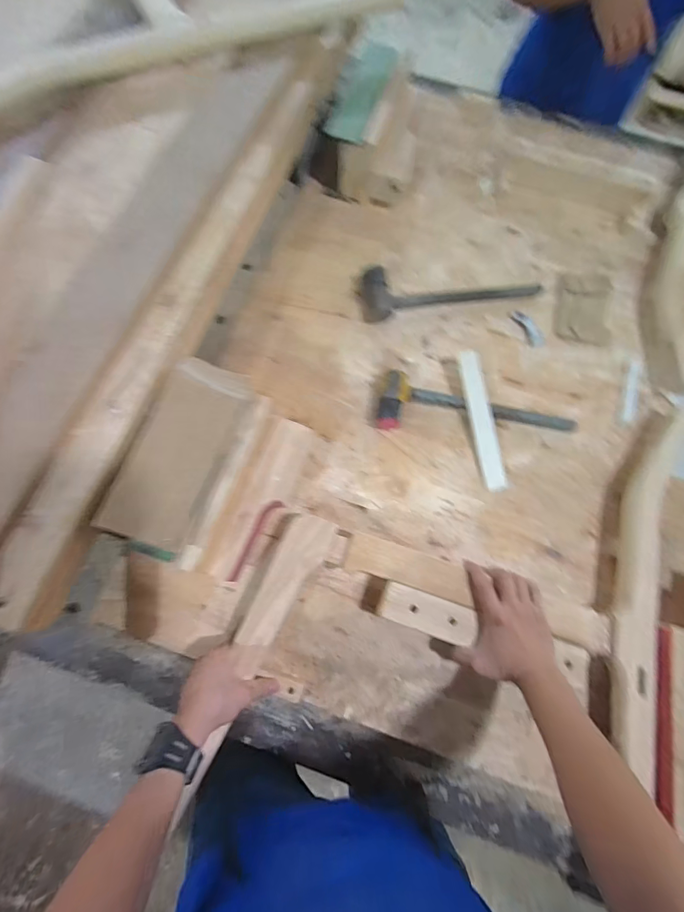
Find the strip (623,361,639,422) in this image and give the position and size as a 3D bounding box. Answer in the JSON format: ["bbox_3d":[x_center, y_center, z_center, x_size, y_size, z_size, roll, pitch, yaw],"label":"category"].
[{"bbox_3d":[0.517,-0.115,0.731,0.020,0.009,0.115,16,74,5],"label":"strip"}]

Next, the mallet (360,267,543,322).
[{"bbox_3d":[0.194,-0.302,0.725,0.323,0.044,0.094,-9,74,-3],"label":"mallet"}]

